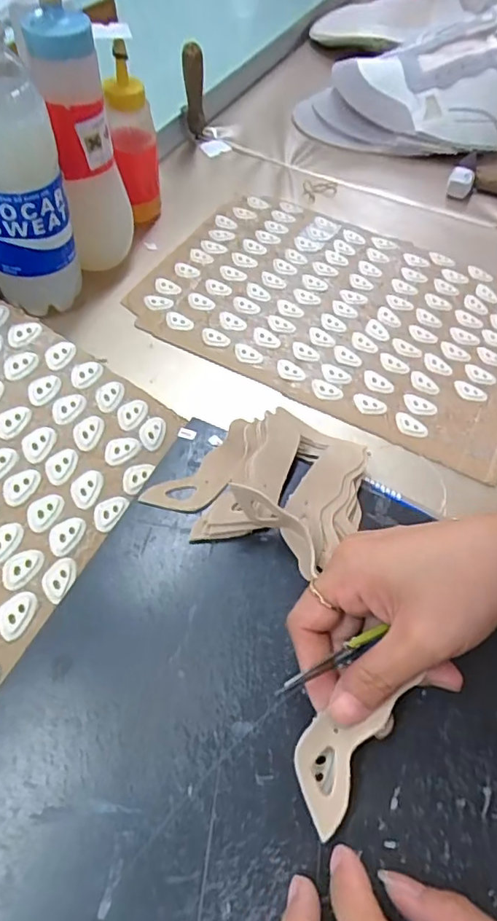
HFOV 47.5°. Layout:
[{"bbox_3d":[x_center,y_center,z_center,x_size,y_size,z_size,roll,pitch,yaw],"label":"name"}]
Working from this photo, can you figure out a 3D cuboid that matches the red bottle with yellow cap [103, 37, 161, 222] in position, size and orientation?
[{"bbox_3d":[-0.102,-0.278,0.499,0.036,0.142,0.037,8,55,1],"label":"red bottle with yellow cap"}]

